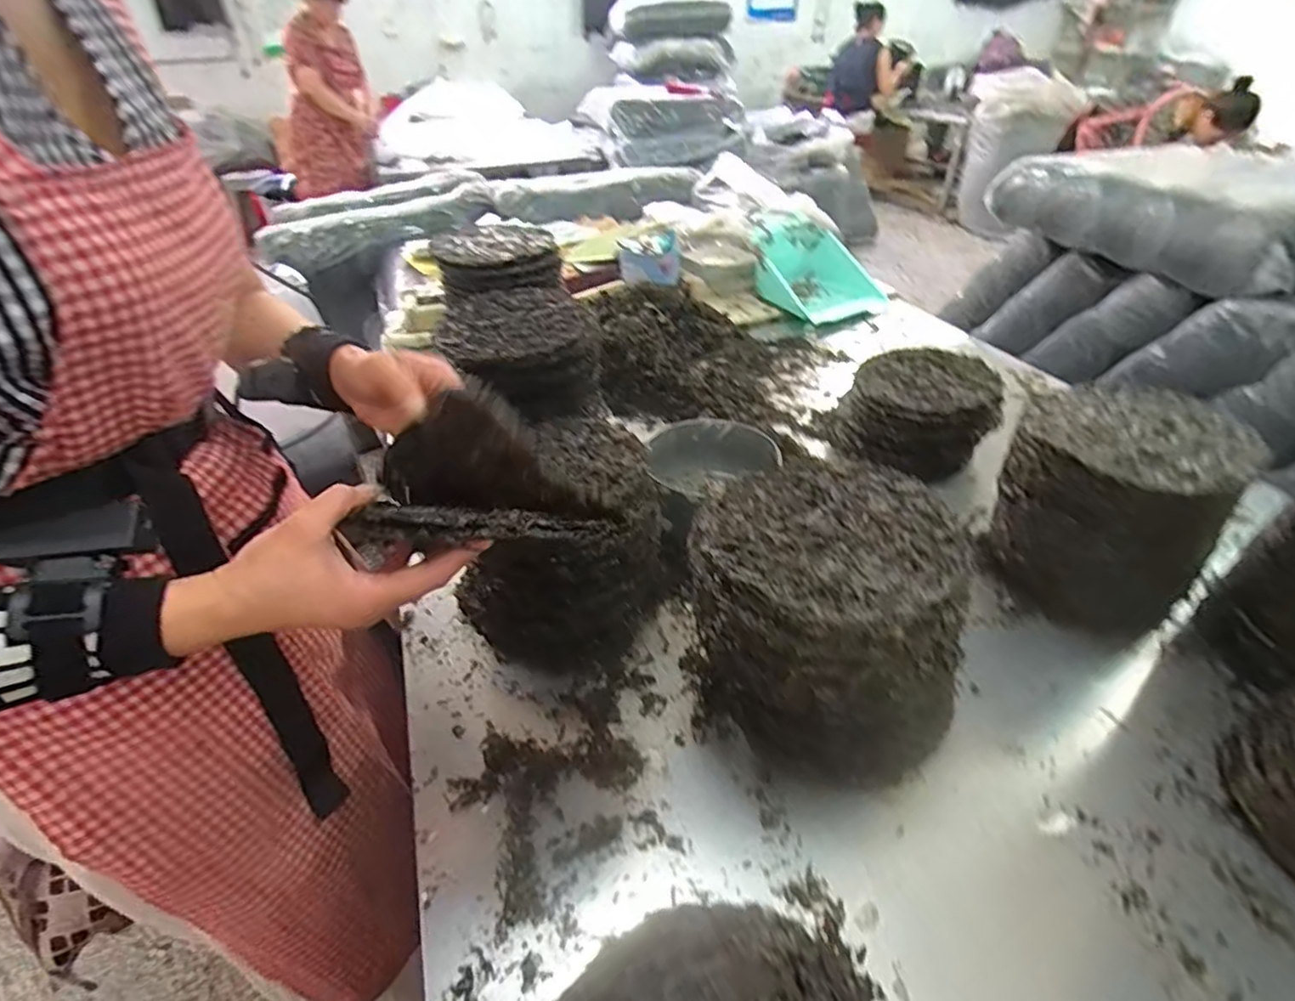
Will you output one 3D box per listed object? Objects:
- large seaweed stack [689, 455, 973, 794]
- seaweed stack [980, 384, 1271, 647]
[{"bbox_3d":[0.158,0.111,0.569,0.218,0.218,0.184,11,39,15],"label":"large seaweed stack"},{"bbox_3d":[0.507,0.009,0.702,0.194,0.209,0.198,-25,43,-27],"label":"seaweed stack"}]

